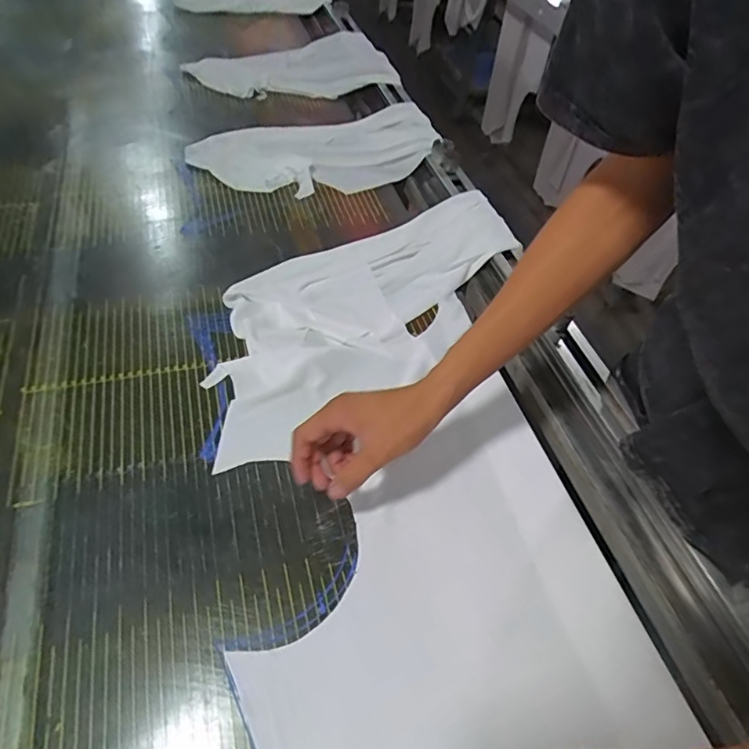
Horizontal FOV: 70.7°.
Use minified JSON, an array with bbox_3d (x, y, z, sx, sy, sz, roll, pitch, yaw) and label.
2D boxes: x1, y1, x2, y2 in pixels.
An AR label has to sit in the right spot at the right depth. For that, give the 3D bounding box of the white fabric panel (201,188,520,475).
[{"bbox_3d":[0.000,-0.109,0.701,0.536,0.027,0.240,-31,59,-28],"label":"white fabric panel"}]

